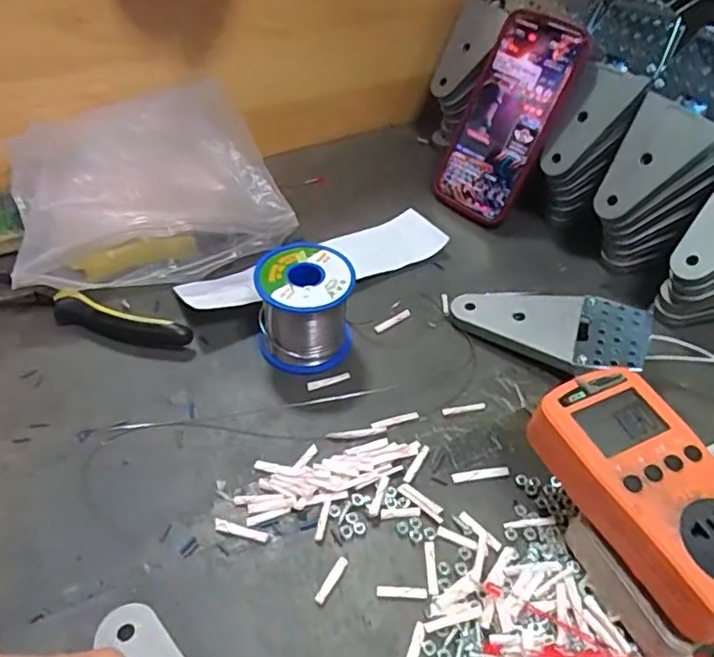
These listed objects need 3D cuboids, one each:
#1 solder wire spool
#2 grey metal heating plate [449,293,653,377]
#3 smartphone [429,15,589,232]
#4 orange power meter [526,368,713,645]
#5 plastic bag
[{"bbox_3d":[-0.036,-0.014,0.417,0.062,0.062,0.062,-7,48,-11],"label":"solder wire spool"},{"bbox_3d":[0.136,0.003,0.436,0.134,0.029,0.071,15,47,10],"label":"grey metal heating plate"},{"bbox_3d":[0.129,-0.180,0.525,0.081,0.170,0.016,35,25,27],"label":"smartphone"},{"bbox_3d":[0.145,0.081,0.297,0.069,0.029,0.126,-17,49,-19],"label":"orange power meter"},{"bbox_3d":[-0.166,-0.111,0.479,0.193,0.089,0.136,-15,50,-18],"label":"plastic bag"}]

